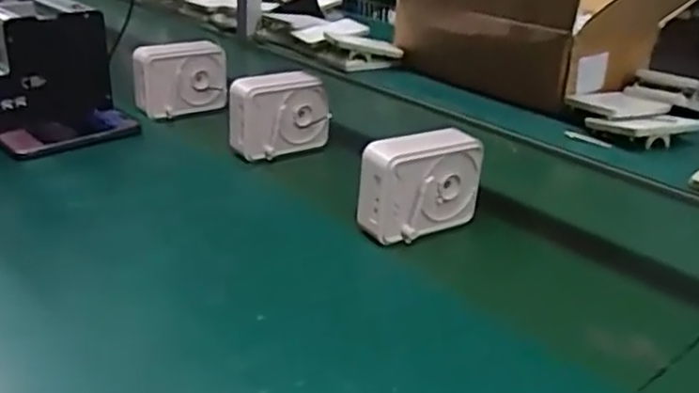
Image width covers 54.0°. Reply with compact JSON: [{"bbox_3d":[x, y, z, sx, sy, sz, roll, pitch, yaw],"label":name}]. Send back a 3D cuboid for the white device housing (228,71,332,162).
[{"bbox_3d":[-0.087,-0.097,0.867,0.132,0.110,0.040,-11,30,-34],"label":"white device housing"}]

